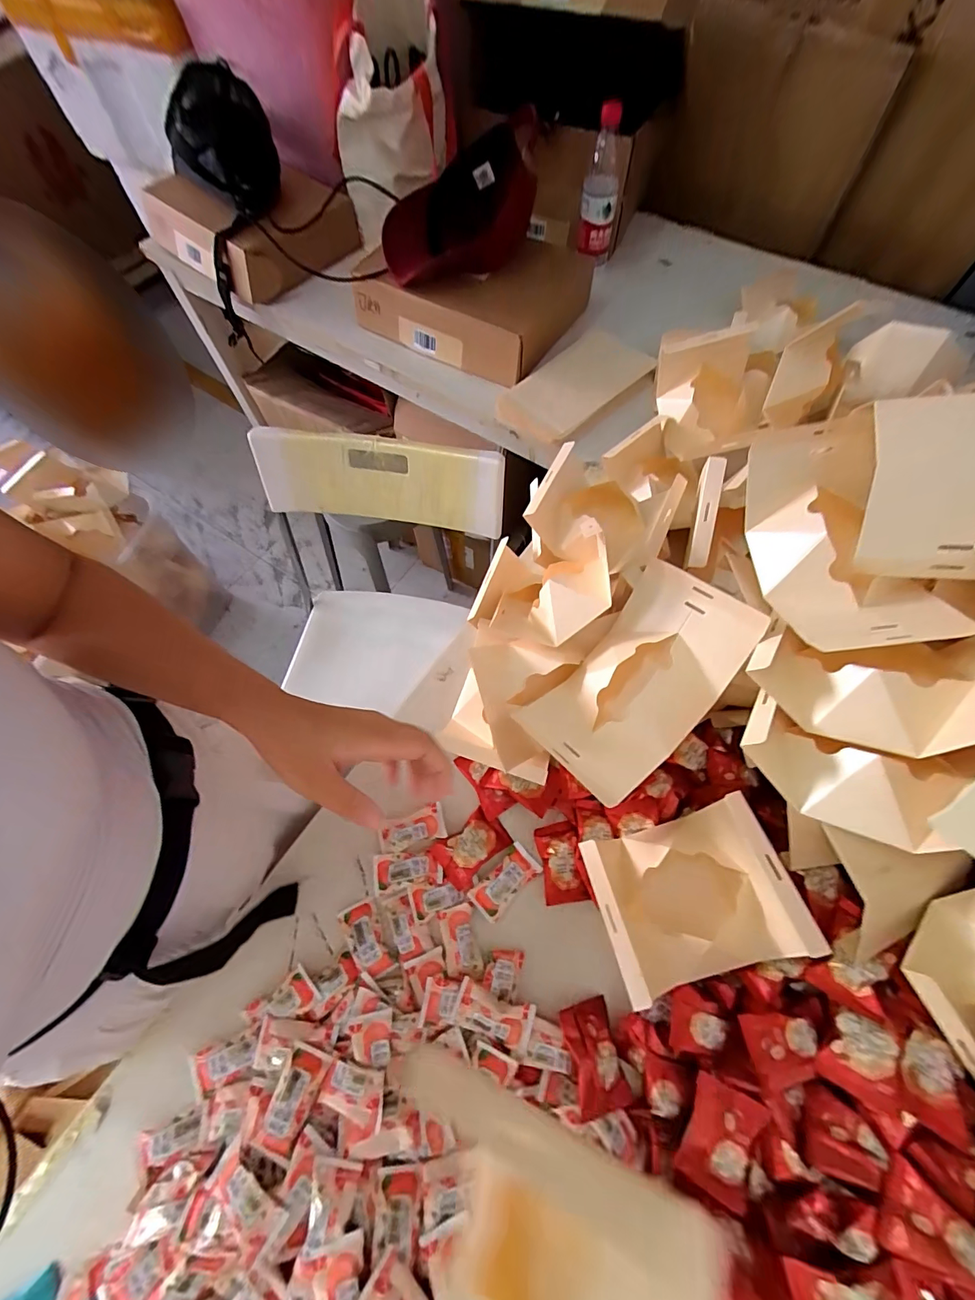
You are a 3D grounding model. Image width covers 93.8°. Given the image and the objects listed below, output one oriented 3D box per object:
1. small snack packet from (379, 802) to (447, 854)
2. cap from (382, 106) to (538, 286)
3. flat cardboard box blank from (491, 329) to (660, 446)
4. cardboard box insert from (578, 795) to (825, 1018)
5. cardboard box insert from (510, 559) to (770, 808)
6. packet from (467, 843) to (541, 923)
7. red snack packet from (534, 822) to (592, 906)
[{"bbox_3d":[-0.085,0.202,0.512,0.071,0.019,0.034,-15,67,-5],"label":"small snack packet"},{"bbox_3d":[-0.065,-0.791,0.817,0.278,0.189,0.278,-1,66,1],"label":"cap"},{"bbox_3d":[0.146,-0.446,0.774,0.256,0.041,0.139,-43,72,-16],"label":"flat cardboard box blank"},{"bbox_3d":[0.175,0.223,0.410,0.152,0.089,0.131,-15,67,-5],"label":"cardboard box insert"},{"bbox_3d":[0.145,0.029,0.444,0.219,0.065,0.130,-46,66,-6],"label":"cardboard box insert"},{"bbox_3d":[0.019,0.246,0.485,0.075,0.009,0.037,-41,72,-15],"label":"packet"},{"bbox_3d":[0.079,0.228,0.487,0.044,0.011,0.076,-9,66,-2],"label":"red snack packet"}]

